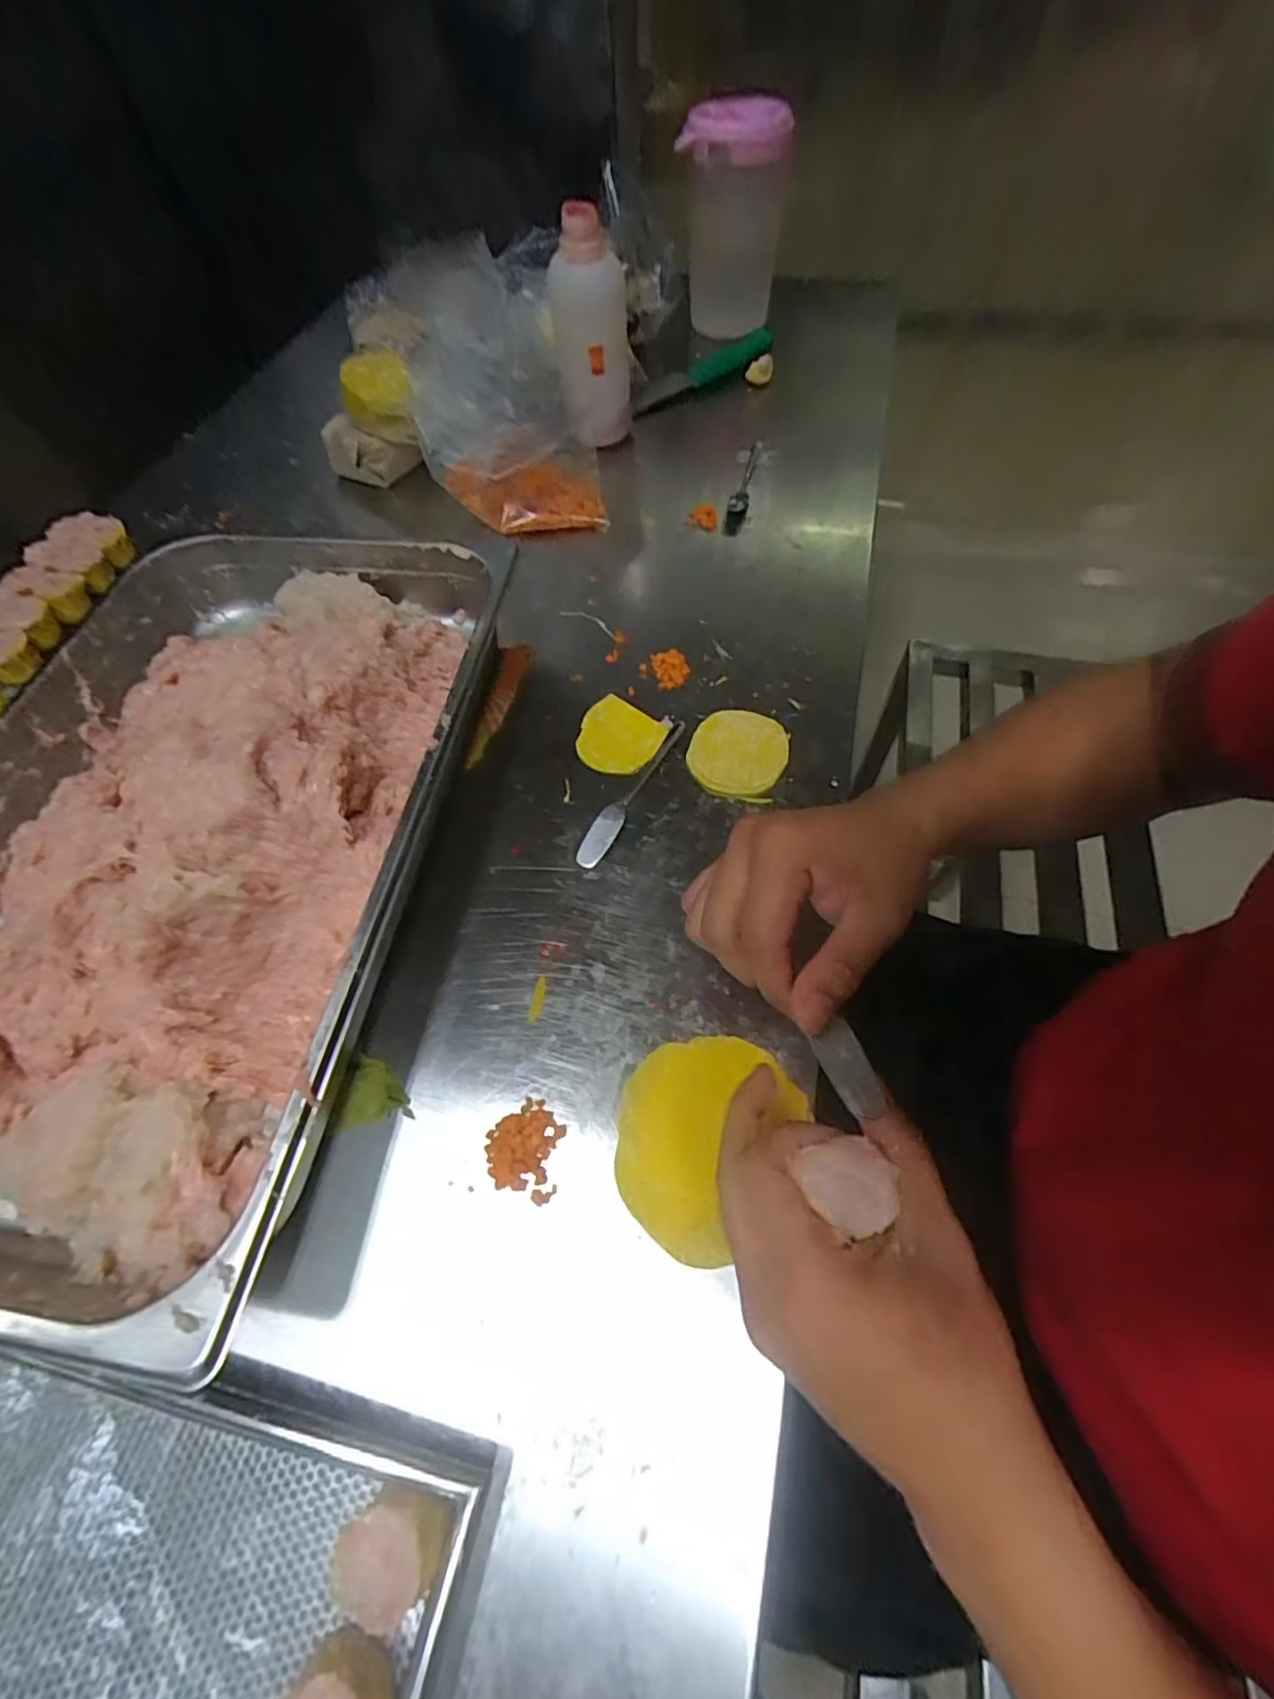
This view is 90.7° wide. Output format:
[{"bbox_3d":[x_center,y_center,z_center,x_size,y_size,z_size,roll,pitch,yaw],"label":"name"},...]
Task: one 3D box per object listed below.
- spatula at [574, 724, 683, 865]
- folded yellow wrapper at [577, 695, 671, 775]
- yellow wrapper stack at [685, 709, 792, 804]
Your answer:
[{"bbox_3d":[-0.003,-0.044,0.454,0.017,0.007,0.136,25,64,15],"label":"spatula"},{"bbox_3d":[-0.015,-0.085,0.473,0.061,0.009,0.056,33,66,19],"label":"folded yellow wrapper"},{"bbox_3d":[0.075,-0.072,0.465,0.067,0.006,0.077,21,63,14],"label":"yellow wrapper stack"}]

